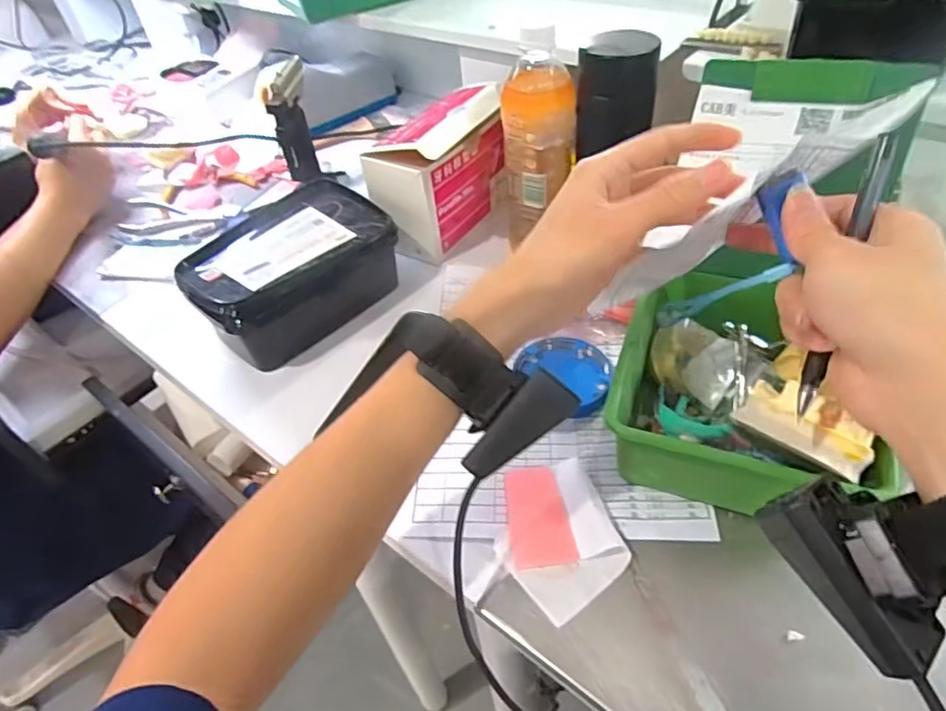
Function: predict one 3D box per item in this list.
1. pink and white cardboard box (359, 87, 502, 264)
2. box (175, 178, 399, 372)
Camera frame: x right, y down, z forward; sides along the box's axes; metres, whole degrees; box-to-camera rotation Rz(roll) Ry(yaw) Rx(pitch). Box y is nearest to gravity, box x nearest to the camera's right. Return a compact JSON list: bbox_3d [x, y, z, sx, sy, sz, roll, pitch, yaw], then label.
[{"bbox_3d":[-0.033,-0.187,0.598,0.086,0.124,0.142,25,53,27],"label":"pink and white cardboard box"},{"bbox_3d":[-0.174,-0.082,0.548,0.187,0.073,0.141,-36,53,-26],"label":"box"}]

